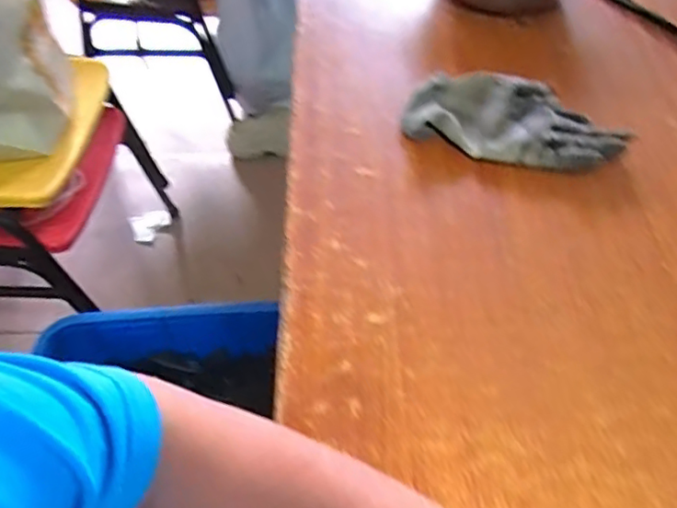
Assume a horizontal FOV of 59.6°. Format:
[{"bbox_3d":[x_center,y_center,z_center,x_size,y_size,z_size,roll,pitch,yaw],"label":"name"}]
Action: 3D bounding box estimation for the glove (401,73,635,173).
[{"bbox_3d":[0.167,-0.128,0.563,0.199,0.028,0.102,10,52,9],"label":"glove"}]

